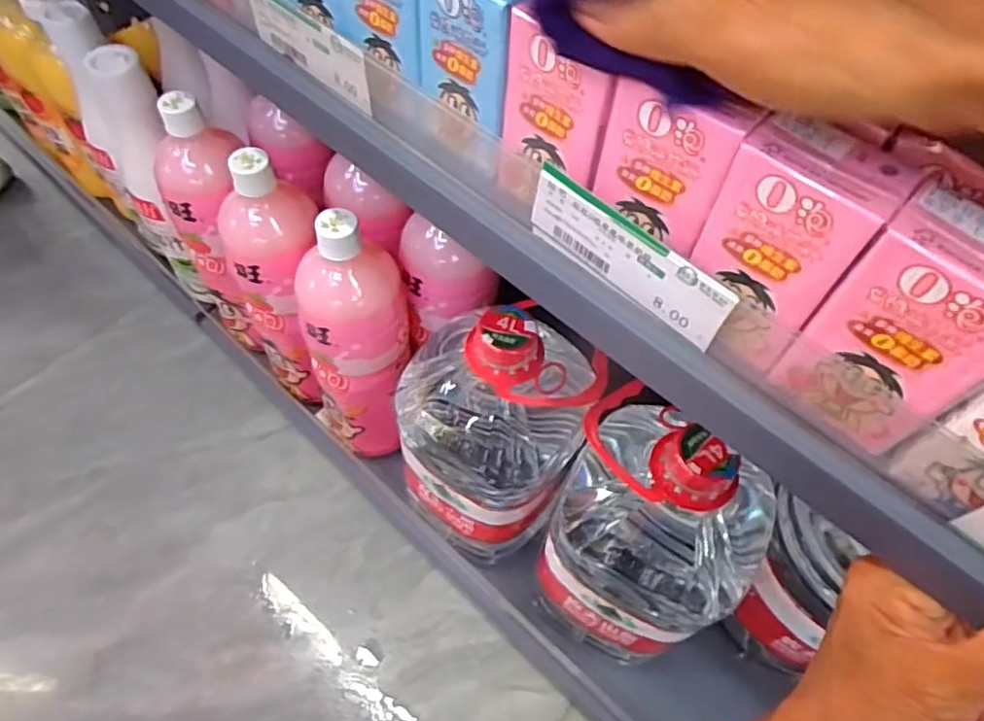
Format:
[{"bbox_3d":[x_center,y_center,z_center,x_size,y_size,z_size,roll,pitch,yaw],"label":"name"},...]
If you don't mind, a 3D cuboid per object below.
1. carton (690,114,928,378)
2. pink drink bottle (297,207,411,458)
[{"bbox_3d":[0.104,-0.041,0.234,0.049,0.080,0.034,36,65,18],"label":"carton"},{"bbox_3d":[-0.116,-0.011,0.564,0.084,0.278,0.090,24,62,12],"label":"pink drink bottle"}]

